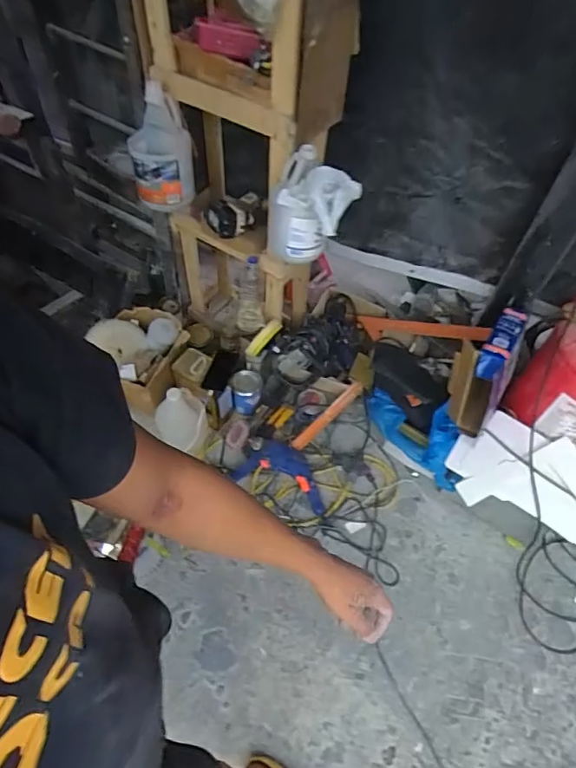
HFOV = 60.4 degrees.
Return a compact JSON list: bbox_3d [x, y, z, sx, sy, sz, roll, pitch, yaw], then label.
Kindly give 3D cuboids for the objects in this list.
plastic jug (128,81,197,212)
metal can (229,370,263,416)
[{"bbox_3d":[-0.334,-0.612,1.288,0.160,0.270,0.182,-9,57,-7],"label":"plastic jug"},{"bbox_3d":[-0.141,0.034,1.698,0.109,0.109,0.128,-5,57,-4],"label":"metal can"}]

